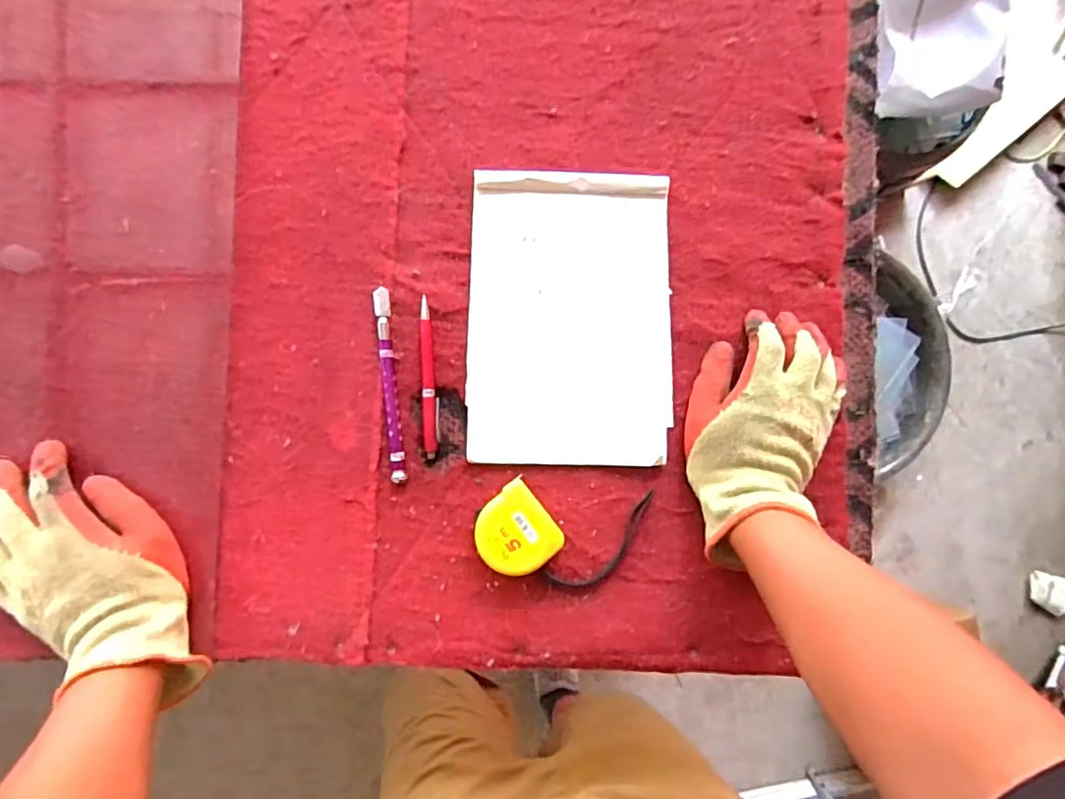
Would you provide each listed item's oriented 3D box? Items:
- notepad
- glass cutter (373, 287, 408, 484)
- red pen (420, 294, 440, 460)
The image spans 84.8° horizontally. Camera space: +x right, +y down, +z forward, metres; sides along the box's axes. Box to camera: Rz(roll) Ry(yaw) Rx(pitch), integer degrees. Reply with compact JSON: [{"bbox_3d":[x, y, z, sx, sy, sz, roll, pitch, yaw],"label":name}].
[{"bbox_3d":[0.034,-0.073,0.521,0.178,0.009,0.257,1,86,-4],"label":"notepad"},{"bbox_3d":[-0.123,-0.012,0.505,0.013,0.012,0.166,-6,87,-4],"label":"glass cutter"},{"bbox_3d":[-0.090,-0.019,0.509,0.014,0.008,0.136,-1,86,-4],"label":"red pen"}]

